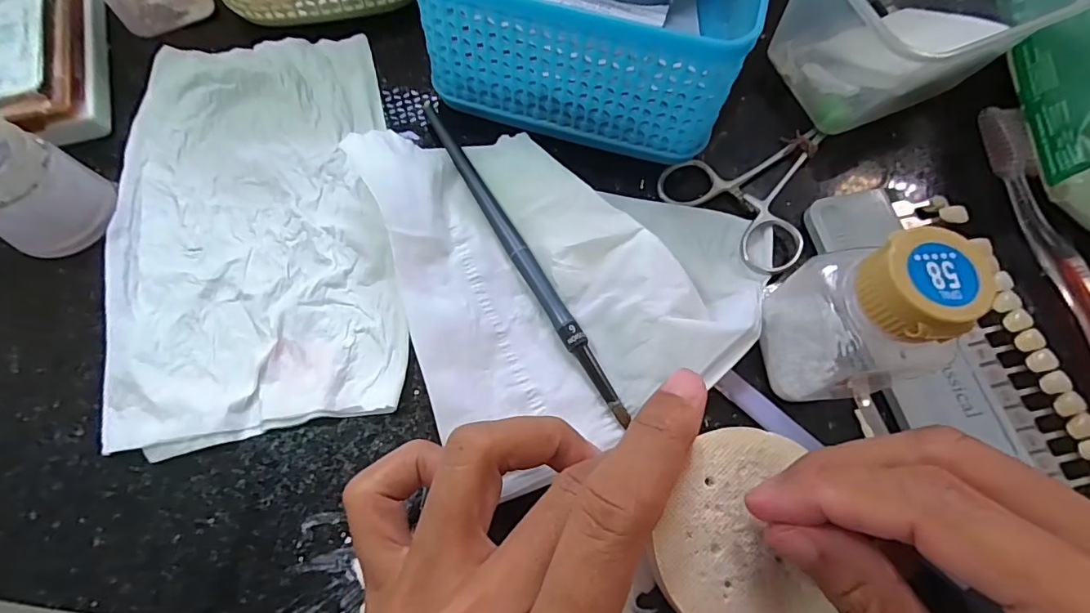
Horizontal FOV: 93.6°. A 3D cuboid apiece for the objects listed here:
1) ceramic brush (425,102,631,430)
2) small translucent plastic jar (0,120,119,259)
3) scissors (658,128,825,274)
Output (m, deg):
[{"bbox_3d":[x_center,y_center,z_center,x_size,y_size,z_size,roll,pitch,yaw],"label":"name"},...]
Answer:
[{"bbox_3d":[-0.011,-0.024,0.207,0.009,0.004,0.159,-27,72,-12],"label":"ceramic brush"},{"bbox_3d":[-0.194,-0.045,0.190,0.039,0.041,0.038,1,69,-2],"label":"small translucent plastic jar"},{"bbox_3d":[0.097,-0.045,0.223,0.082,0.004,0.061,-15,70,-8],"label":"scissors"}]

